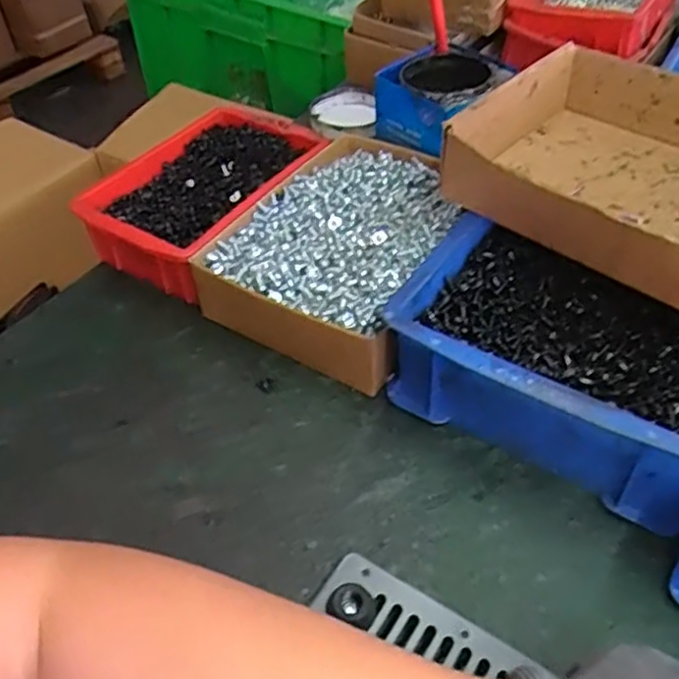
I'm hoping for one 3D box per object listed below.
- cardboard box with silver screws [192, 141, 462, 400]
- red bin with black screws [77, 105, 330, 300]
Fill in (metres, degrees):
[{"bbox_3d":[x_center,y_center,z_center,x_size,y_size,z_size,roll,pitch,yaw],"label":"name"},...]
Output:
[{"bbox_3d":[0.015,-0.071,0.544,0.159,0.058,0.213,24,51,24],"label":"cardboard box with silver screws"},{"bbox_3d":[-0.112,-0.123,0.602,0.129,0.059,0.201,23,51,24],"label":"red bin with black screws"}]

